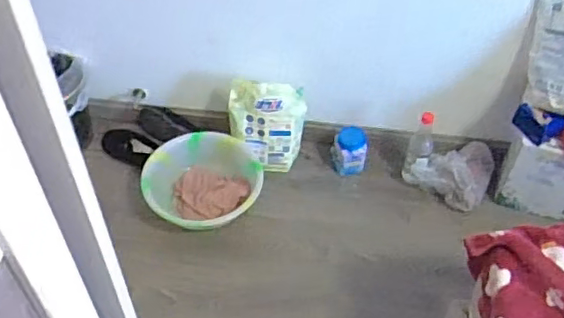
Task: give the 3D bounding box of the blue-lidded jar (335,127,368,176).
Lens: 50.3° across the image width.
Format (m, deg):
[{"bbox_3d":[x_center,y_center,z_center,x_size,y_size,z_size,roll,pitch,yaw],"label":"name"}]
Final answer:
[{"bbox_3d":[0.199,-0.027,1.790,0.095,0.119,0.082,0,48,-2],"label":"blue-lidded jar"}]

